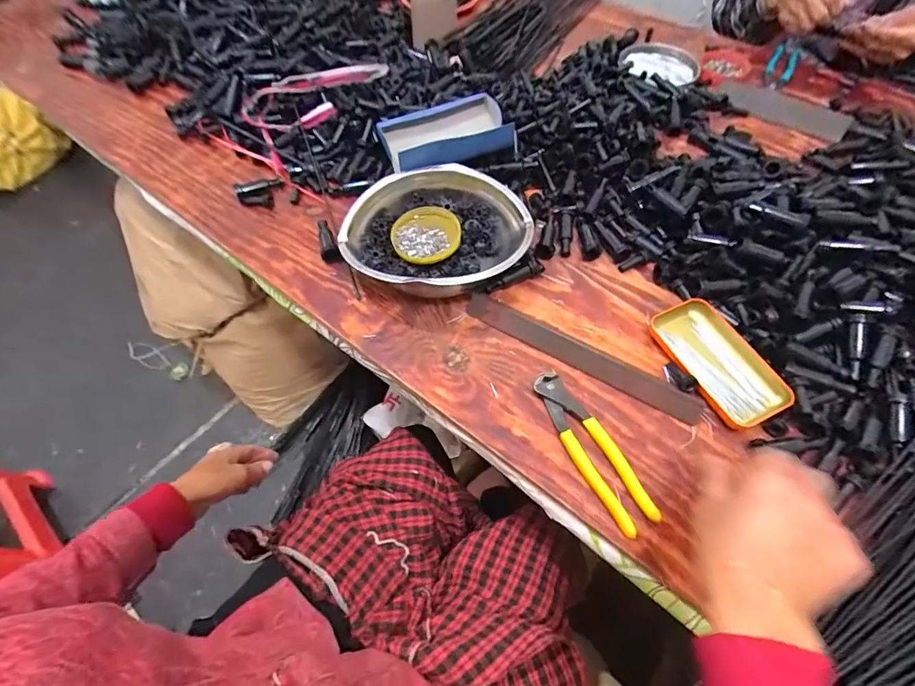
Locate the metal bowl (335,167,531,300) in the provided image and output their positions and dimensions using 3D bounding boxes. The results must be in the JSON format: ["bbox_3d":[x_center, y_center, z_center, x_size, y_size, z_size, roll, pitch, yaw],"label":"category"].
[{"bbox_3d":[-0.024,-0.127,0.543,0.217,0.064,0.195,9,60,7],"label":"metal bowl"}]

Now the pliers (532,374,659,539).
[{"bbox_3d":[0.129,0.099,0.435,0.042,0.013,0.163,-26,62,-13],"label":"pliers"}]

